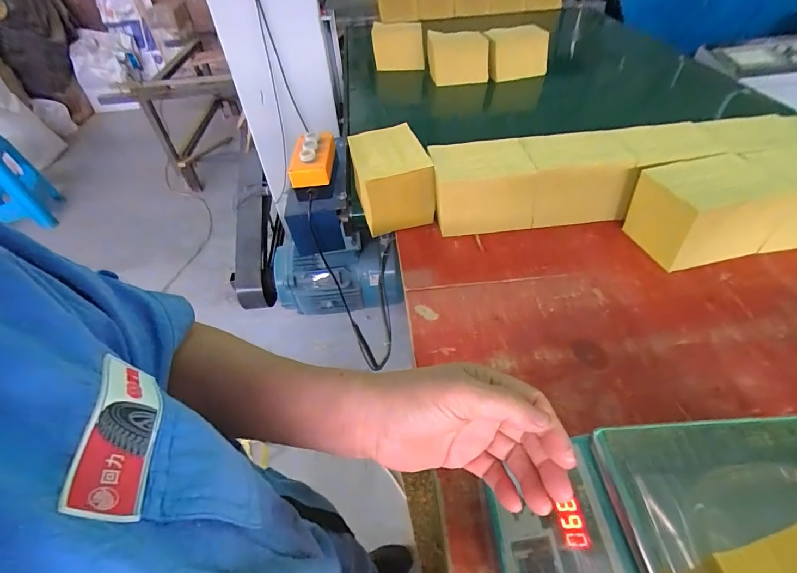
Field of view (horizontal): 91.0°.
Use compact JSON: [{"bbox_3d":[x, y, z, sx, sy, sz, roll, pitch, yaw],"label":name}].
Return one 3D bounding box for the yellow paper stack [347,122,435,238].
[{"bbox_3d":[-0.019,-0.197,0.730,0.122,0.127,0.170,-13,45,-11],"label":"yellow paper stack"}]

